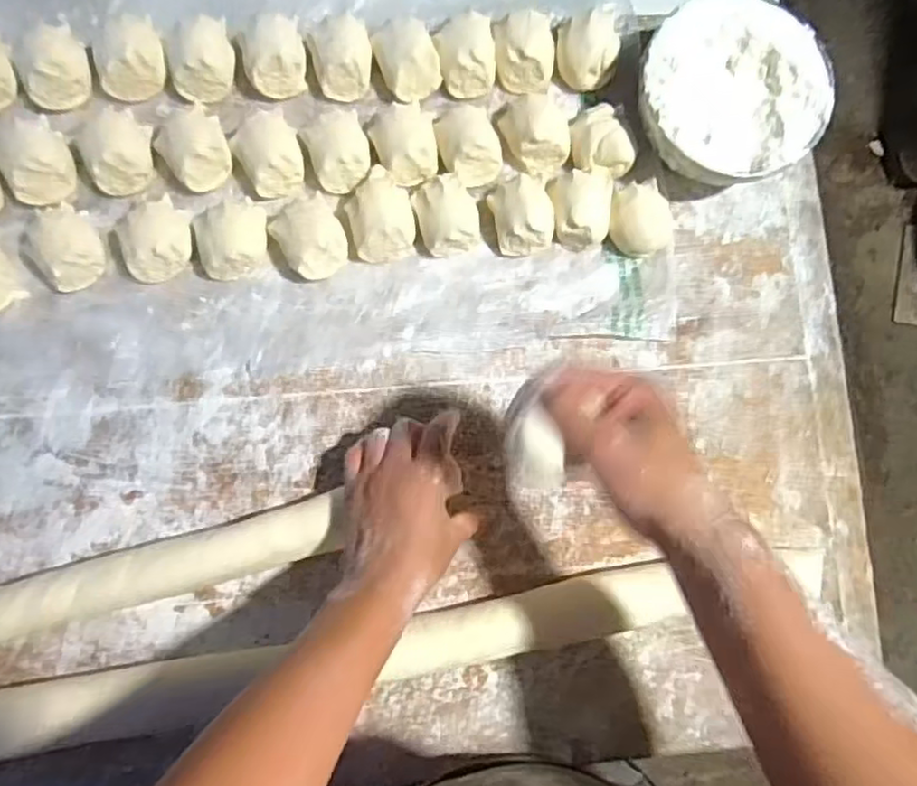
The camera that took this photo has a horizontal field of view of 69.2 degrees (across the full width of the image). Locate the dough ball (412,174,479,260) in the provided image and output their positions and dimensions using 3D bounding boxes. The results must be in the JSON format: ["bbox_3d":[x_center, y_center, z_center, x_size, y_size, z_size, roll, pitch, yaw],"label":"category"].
[{"bbox_3d":[-0.008,-0.141,0.526,0.048,0.033,0.058,-16,86,-3],"label":"dough ball"}]

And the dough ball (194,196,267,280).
[{"bbox_3d":[-0.174,-0.117,0.515,0.052,0.033,0.049,0,86,-2],"label":"dough ball"}]

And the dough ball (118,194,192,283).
[{"bbox_3d":[-0.233,-0.117,0.511,0.053,0.033,0.052,0,86,-2],"label":"dough ball"}]

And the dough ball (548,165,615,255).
[{"bbox_3d":[0.100,-0.147,0.532,0.050,0.034,0.059,-9,86,-3],"label":"dough ball"}]

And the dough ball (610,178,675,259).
[{"bbox_3d":[0.147,-0.139,0.534,0.052,0.032,0.053,0,86,-2],"label":"dough ball"}]

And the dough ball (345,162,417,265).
[{"bbox_3d":[-0.062,-0.141,0.523,0.050,0.033,0.068,-17,86,-4],"label":"dough ball"}]

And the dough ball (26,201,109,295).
[{"bbox_3d":[-0.299,-0.111,0.507,0.048,0.030,0.056,-39,88,-5],"label":"dough ball"}]

